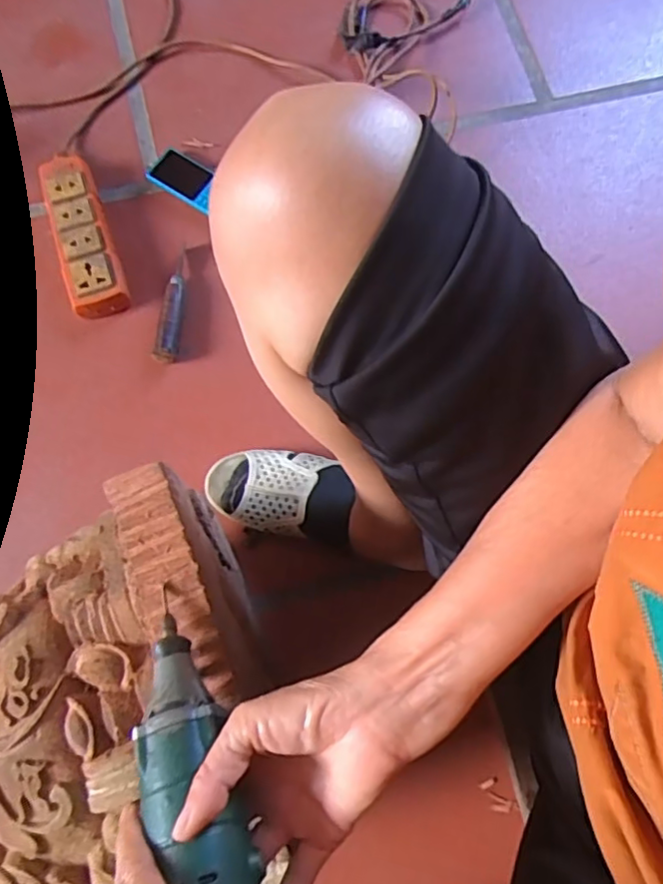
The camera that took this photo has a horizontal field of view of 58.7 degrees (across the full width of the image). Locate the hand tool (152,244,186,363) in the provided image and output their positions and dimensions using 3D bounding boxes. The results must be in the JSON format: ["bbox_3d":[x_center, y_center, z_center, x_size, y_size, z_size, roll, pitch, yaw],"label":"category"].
[{"bbox_3d":[-0.178,-0.161,0.676,0.024,0.028,0.147,5,76,4],"label":"hand tool"}]

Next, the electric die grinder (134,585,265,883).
[{"bbox_3d":[-0.079,0.176,0.331,0.046,0.051,0.179,-22,54,-7],"label":"electric die grinder"}]

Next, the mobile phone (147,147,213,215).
[{"bbox_3d":[-0.175,-0.322,0.723,0.091,0.018,0.054,33,77,7],"label":"mobile phone"}]

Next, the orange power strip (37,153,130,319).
[{"bbox_3d":[-0.287,-0.243,0.686,0.065,0.040,0.208,-19,76,-2],"label":"orange power strip"}]

